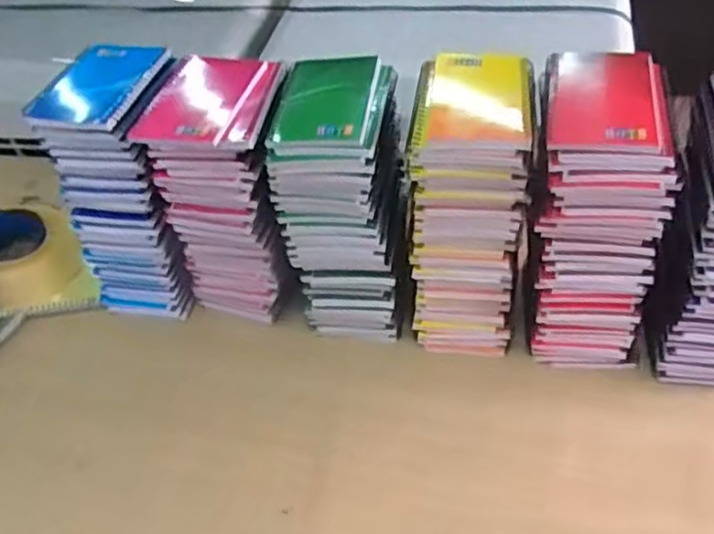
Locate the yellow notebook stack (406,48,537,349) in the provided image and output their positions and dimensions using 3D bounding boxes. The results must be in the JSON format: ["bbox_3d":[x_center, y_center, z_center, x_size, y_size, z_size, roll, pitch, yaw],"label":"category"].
[{"bbox_3d":[0.105,-0.061,0.659,0.094,0.271,0.128,3,46,10],"label":"yellow notebook stack"}]

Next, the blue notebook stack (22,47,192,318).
[{"bbox_3d":[-0.226,-0.086,0.732,0.106,0.248,0.139,4,46,10],"label":"blue notebook stack"}]

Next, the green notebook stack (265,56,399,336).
[{"bbox_3d":[-0.010,-0.054,0.680,0.103,0.246,0.122,4,46,10],"label":"green notebook stack"}]

